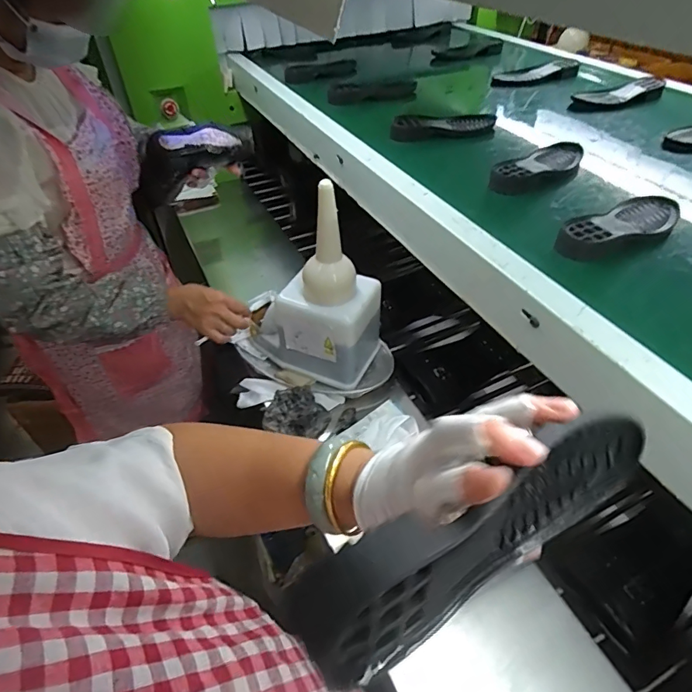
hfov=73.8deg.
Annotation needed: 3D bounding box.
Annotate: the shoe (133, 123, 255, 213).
[{"bbox_3d":[-0.336,-0.366,0.926,0.313,0.123,0.084,-22,40,22],"label":"shoe"}]

